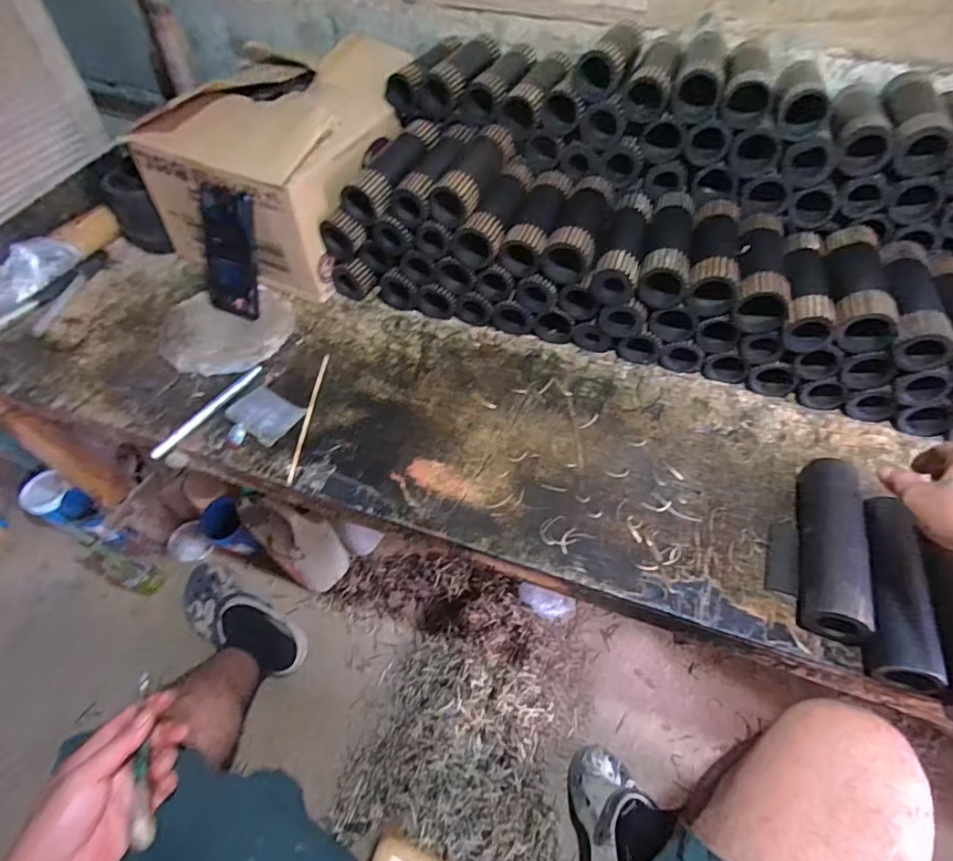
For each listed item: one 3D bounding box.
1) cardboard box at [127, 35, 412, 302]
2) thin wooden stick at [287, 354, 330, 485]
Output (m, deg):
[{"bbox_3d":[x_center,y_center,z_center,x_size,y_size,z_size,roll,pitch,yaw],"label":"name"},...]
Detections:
[{"bbox_3d":[-0.263,-0.407,0.785,0.264,0.202,0.364,21,54,15],"label":"cardboard box"},{"bbox_3d":[-0.204,-0.020,0.643,0.008,0.011,0.199,3,51,1],"label":"thin wooden stick"}]

